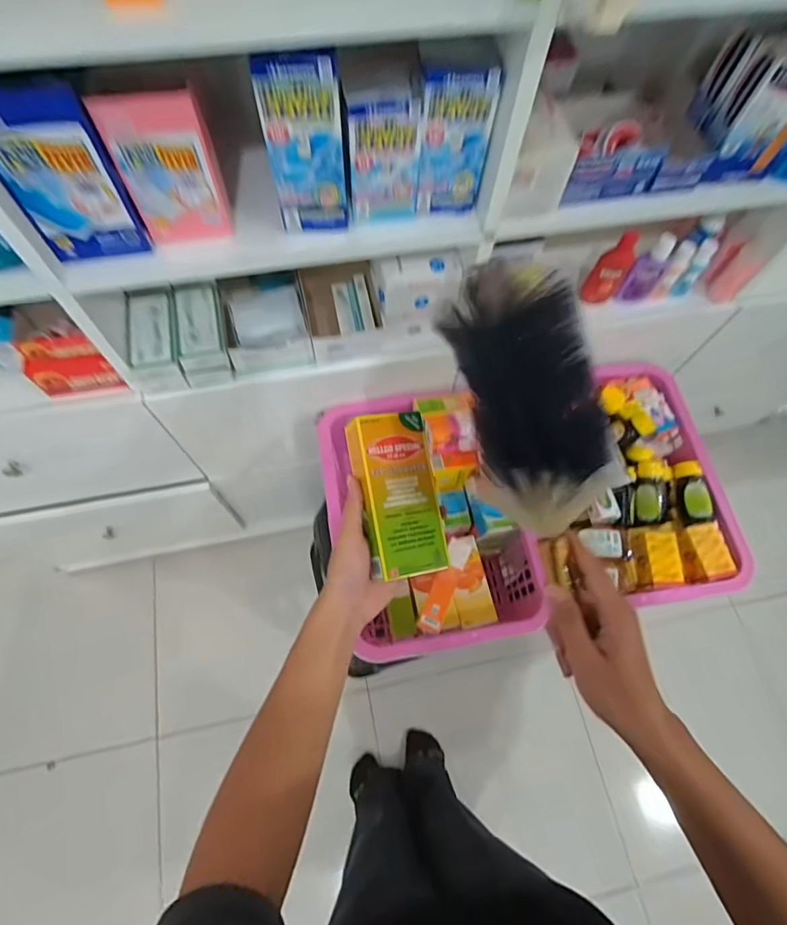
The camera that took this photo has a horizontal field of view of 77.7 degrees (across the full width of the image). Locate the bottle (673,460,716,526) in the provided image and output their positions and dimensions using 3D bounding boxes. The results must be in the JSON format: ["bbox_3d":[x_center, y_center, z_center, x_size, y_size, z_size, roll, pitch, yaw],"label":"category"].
[{"bbox_3d":[0.493,0.048,0.803,0.043,0.046,0.112,-4,67,-4],"label":"bottle"}]

